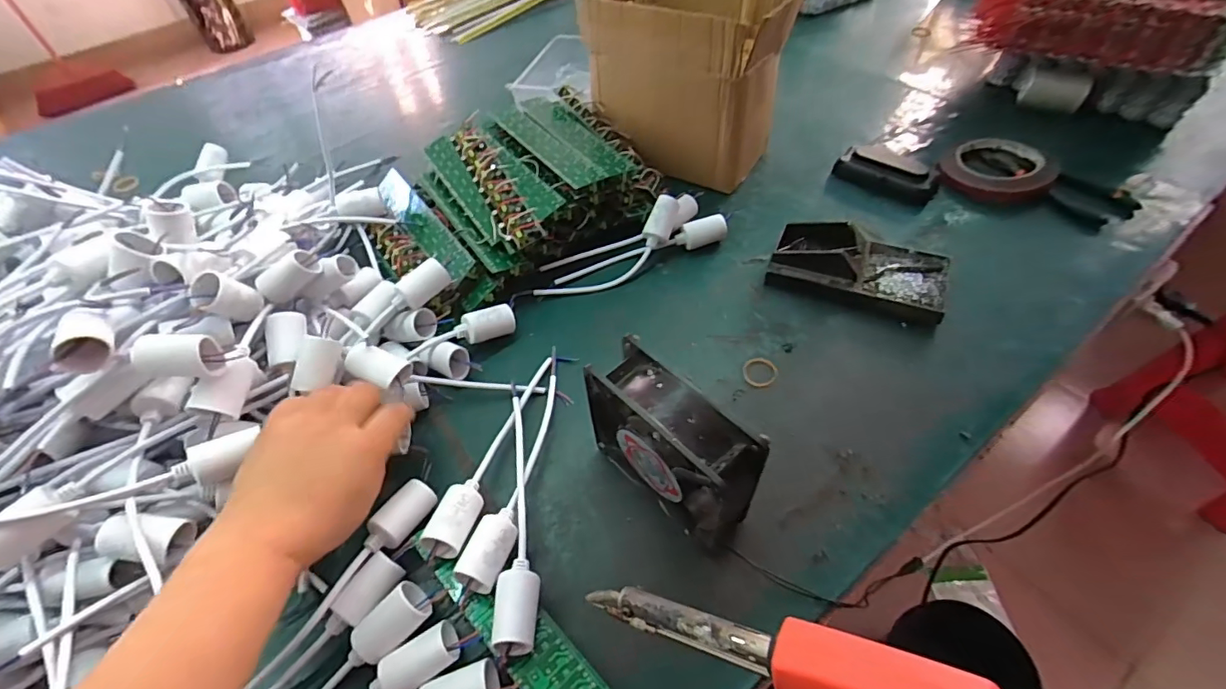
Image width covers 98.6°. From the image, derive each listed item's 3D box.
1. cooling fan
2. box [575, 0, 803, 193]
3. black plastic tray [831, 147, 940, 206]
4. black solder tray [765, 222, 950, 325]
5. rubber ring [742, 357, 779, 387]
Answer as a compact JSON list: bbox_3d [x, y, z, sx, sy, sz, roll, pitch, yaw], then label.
[{"bbox_3d":[0.038,0.076,0.364,0.046,0.131,0.132,-37,59,-23],"label":"cooling fan"},{"bbox_3d":[0.087,-0.309,0.601,0.203,0.174,0.152,23,57,20],"label":"box"},{"bbox_3d":[0.310,-0.197,0.596,0.108,0.022,0.044,36,65,24],"label":"black plastic tray"},{"bbox_3d":[0.237,-0.078,0.507,0.157,0.041,0.087,21,56,19],"label":"black solder tray"},{"bbox_3d":[0.129,0.024,0.462,0.030,0.005,0.027,-30,55,-18],"label":"rubber ring"}]

